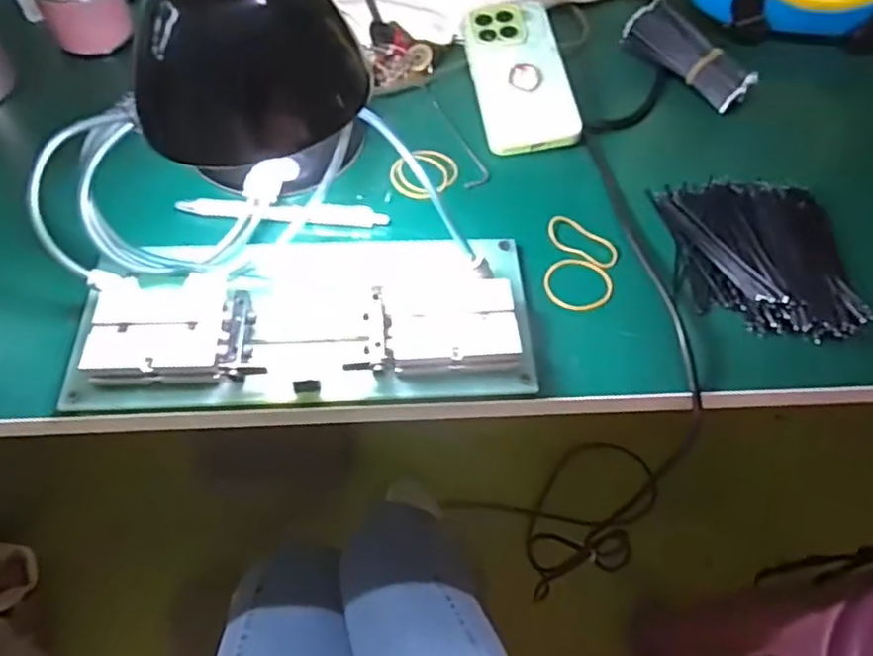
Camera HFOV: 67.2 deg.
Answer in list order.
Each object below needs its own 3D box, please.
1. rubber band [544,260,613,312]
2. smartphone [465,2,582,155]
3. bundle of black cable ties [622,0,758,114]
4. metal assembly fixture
[{"bbox_3d":[0.098,-0.030,0.450,0.047,0.004,0.042,7,58,2],"label":"rubber band"},{"bbox_3d":[0.068,-0.213,0.543,0.074,0.011,0.152,-11,67,4],"label":"smartphone"},{"bbox_3d":[0.219,-0.239,0.569,0.046,0.025,0.116,-31,64,-20],"label":"bundle of black cable ties"},{"bbox_3d":[-0.081,-0.009,0.413,0.278,0.035,0.118,-3,59,-4],"label":"metal assembly fixture"}]

